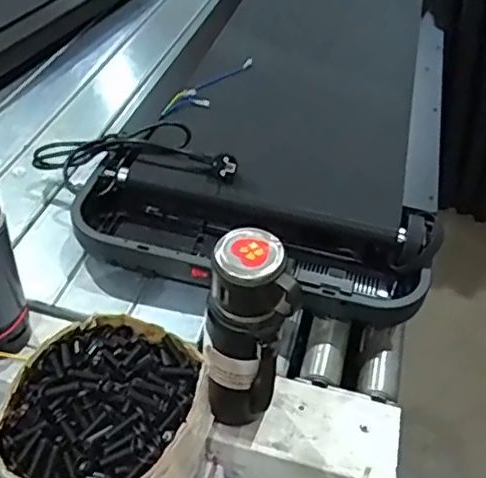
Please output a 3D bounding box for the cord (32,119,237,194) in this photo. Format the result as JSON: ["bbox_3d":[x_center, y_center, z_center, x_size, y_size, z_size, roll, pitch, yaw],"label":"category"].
[{"bbox_3d":[-0.162,-0.119,0.902,0.309,0.090,0.090,7,44,1],"label":"cord"}]

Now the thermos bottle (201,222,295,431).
[{"bbox_3d":[0.002,0.091,0.593,0.072,0.210,0.063,10,44,4],"label":"thermos bottle"}]

